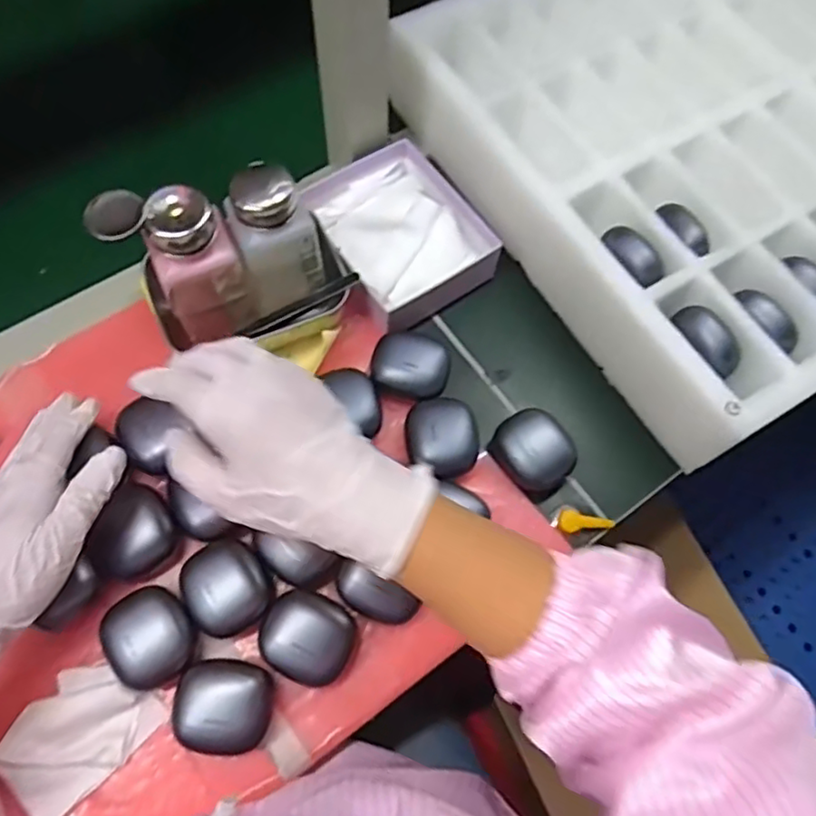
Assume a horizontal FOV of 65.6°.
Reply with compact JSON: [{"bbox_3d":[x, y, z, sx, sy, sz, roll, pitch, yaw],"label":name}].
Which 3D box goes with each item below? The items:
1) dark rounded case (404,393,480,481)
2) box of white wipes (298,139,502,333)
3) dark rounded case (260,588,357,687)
[{"bbox_3d":[0.024,0.019,0.445,0.049,0.021,0.055,-10,68,-2],"label":"dark rounded case"},{"bbox_3d":[-0.008,-0.143,0.520,0.116,0.033,0.139,-30,72,-15],"label":"box of white wipes"},{"bbox_3d":[-0.063,0.145,0.401,0.052,0.028,0.051,18,67,4],"label":"dark rounded case"}]

